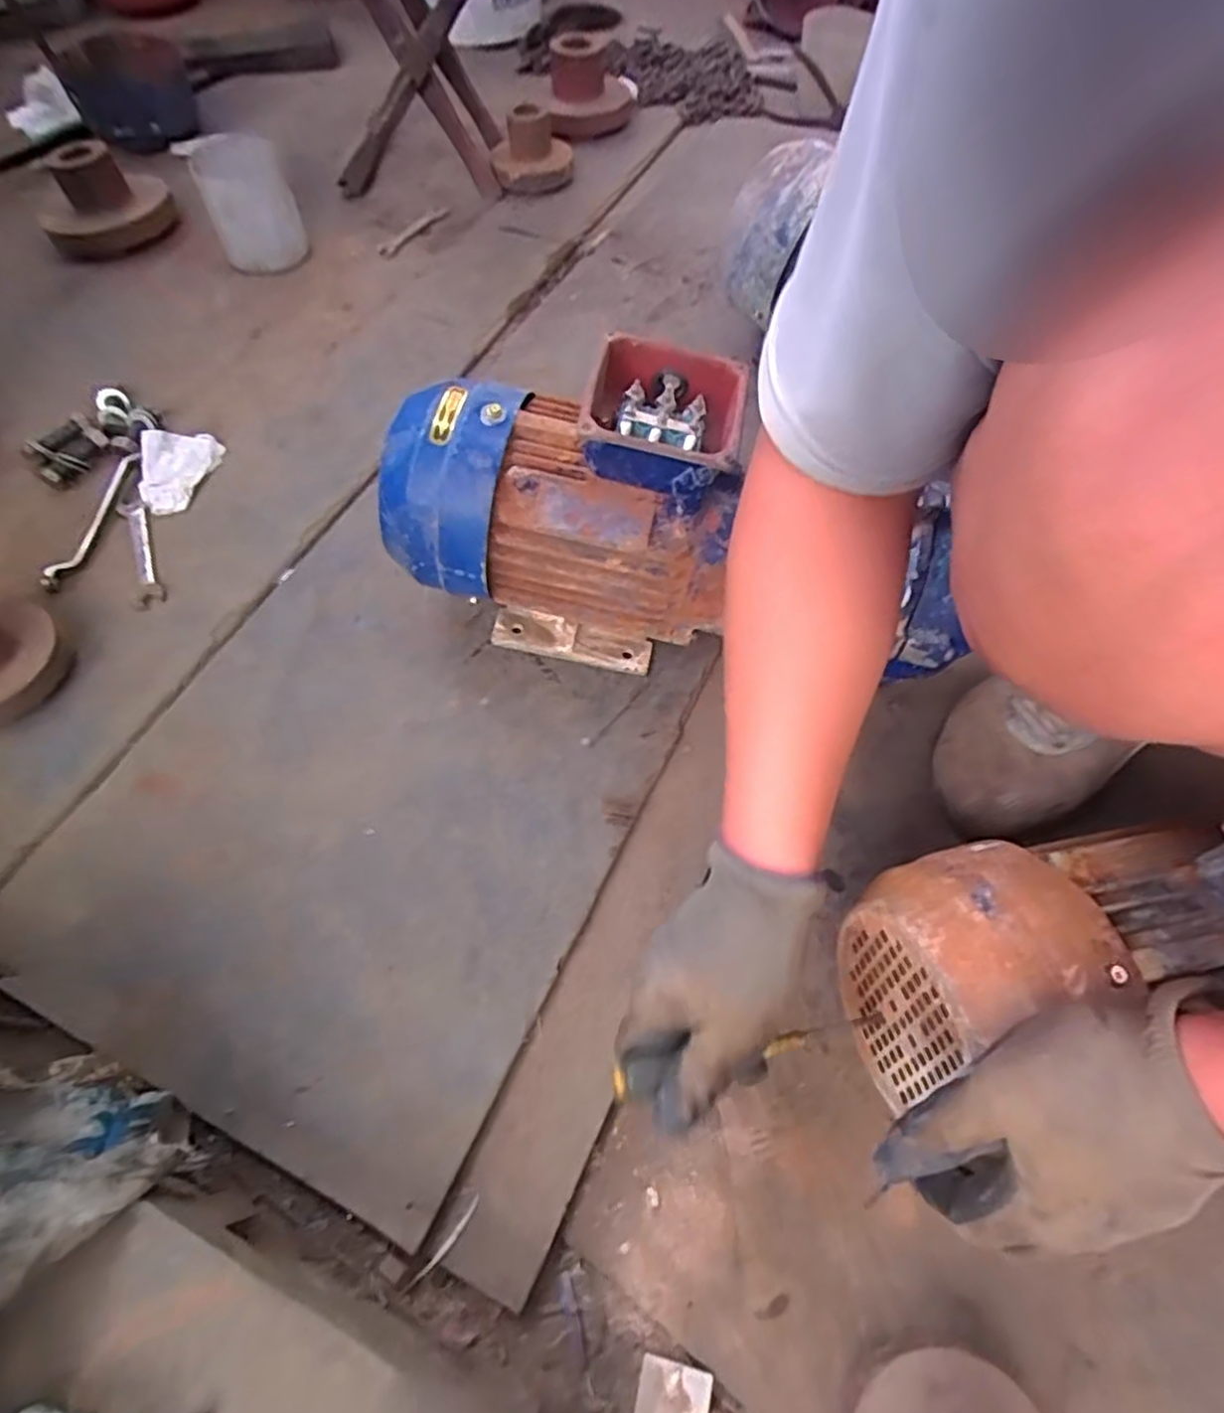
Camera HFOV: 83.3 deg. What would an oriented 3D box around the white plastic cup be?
[{"bbox_3d":[-0.481,-0.671,0.922,0.109,0.129,0.107,1,60,-2],"label":"white plastic cup"}]

